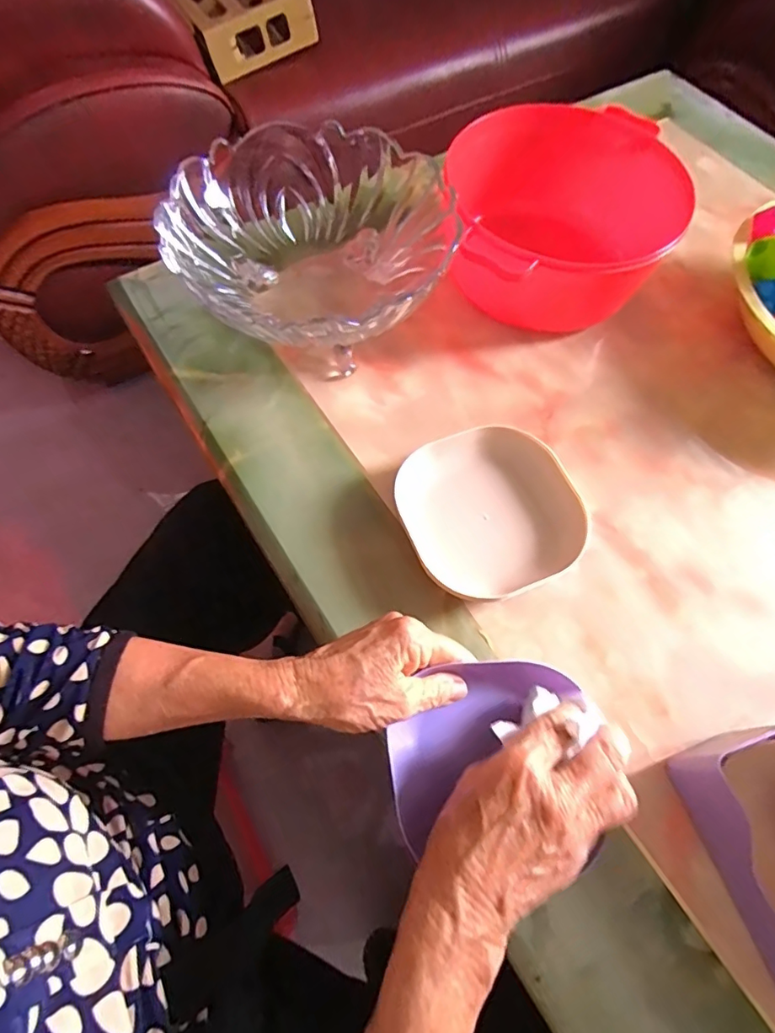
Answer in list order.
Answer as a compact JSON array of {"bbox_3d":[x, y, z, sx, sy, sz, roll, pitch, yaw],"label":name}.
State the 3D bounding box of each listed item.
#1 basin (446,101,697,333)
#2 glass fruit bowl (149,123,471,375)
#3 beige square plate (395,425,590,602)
[{"bbox_3d":[0.156,-0.264,0.484,0.208,0.101,0.208,1,65,-2],"label":"basin"},{"bbox_3d":[-0.062,-0.240,0.468,0.229,0.102,0.209,25,66,9],"label":"glass fruit bowl"},{"bbox_3d":[0.077,0.000,0.396,0.129,0.036,0.135,-20,67,-11],"label":"beige square plate"}]

